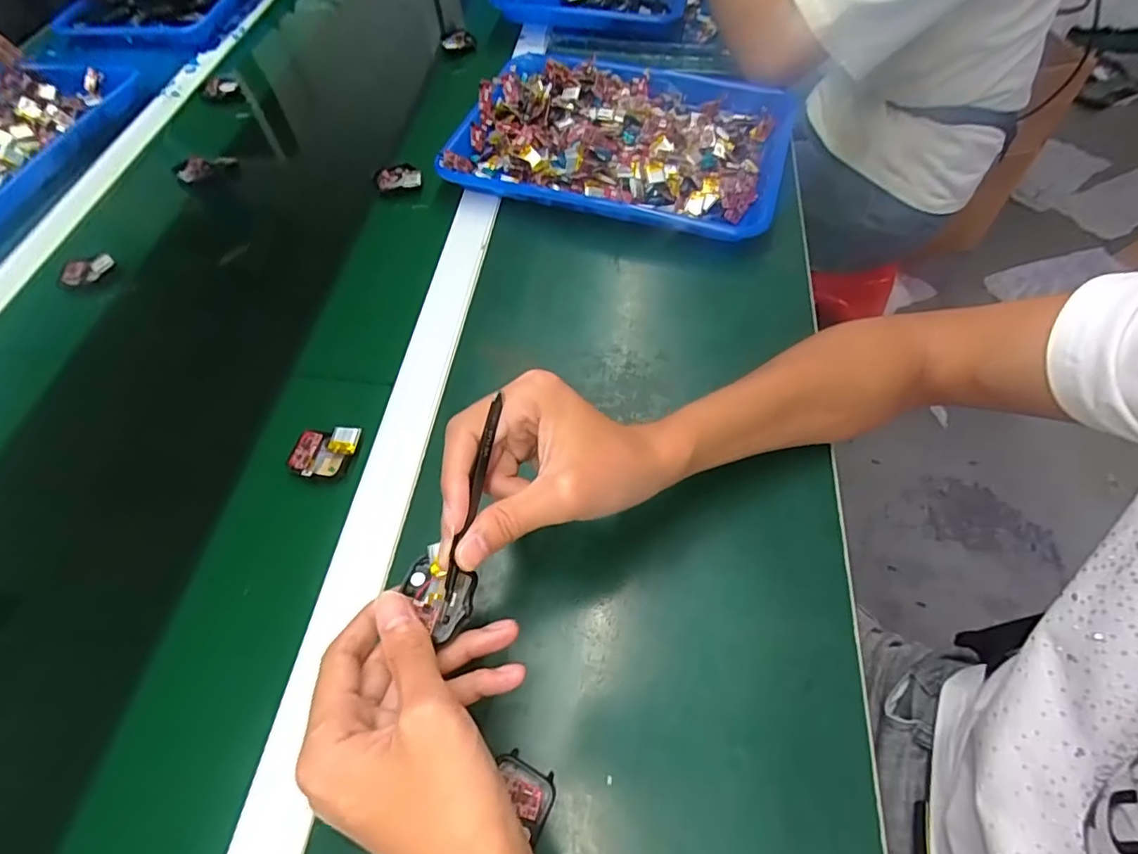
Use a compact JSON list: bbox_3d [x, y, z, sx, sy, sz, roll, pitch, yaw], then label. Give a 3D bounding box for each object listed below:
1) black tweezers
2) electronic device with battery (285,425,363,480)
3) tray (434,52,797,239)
[{"bbox_3d":[-0.048,0.038,0.273,0.006,0.009,0.099,16,91,13],"label":"black tweezers"},{"bbox_3d":[-0.183,0.018,0.418,0.046,0.012,0.042,5,59,6],"label":"electronic device with battery"},{"bbox_3d":[0.063,-0.314,0.601,0.331,0.051,0.267,15,60,12],"label":"tray"}]

